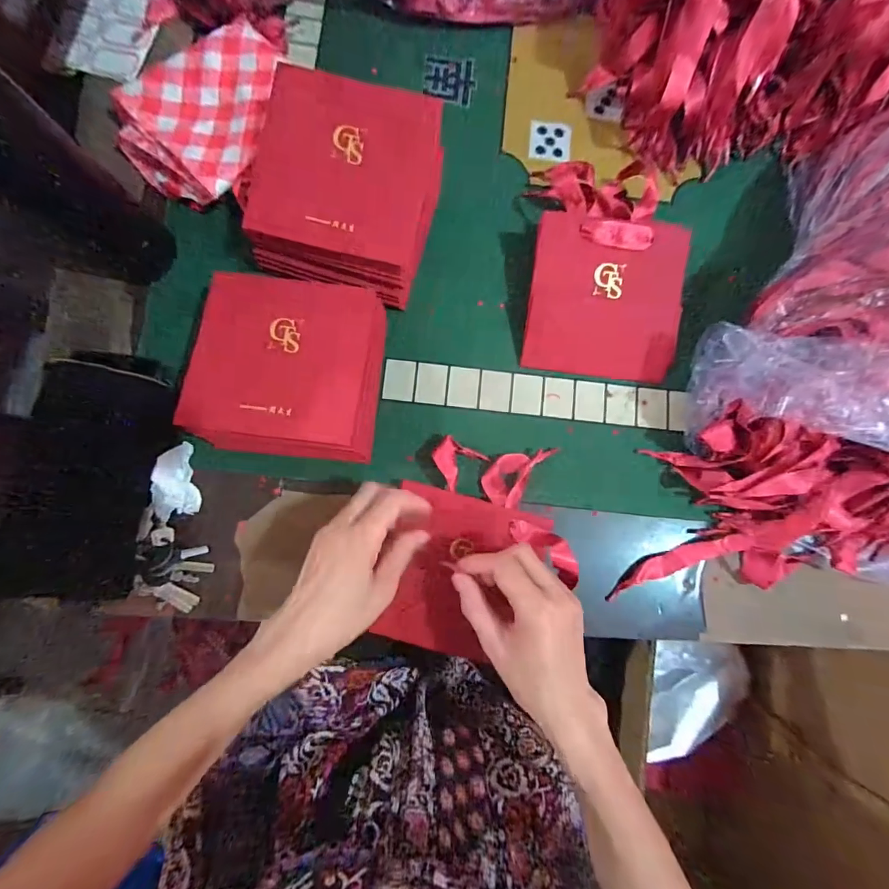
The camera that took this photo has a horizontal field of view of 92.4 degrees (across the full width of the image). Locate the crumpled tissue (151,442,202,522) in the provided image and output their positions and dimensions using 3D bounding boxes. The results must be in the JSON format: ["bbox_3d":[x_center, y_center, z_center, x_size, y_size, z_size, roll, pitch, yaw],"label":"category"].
[{"bbox_3d":[-0.242,0.033,0.380,0.036,0.020,0.062,-11,83,-5],"label":"crumpled tissue"}]

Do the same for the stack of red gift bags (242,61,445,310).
[{"bbox_3d":[-0.082,-0.226,0.384,0.148,0.084,0.181,9,82,-3],"label":"stack of red gift bags"}]

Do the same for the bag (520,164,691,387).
[{"bbox_3d":[0.154,-0.172,0.406,0.141,0.053,0.201,5,82,-3],"label":"bag"}]

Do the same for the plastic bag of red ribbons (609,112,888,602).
[{"bbox_3d":[0.370,-0.073,0.351,0.257,0.170,0.430,18,81,-1],"label":"plastic bag of red ribbons"}]

